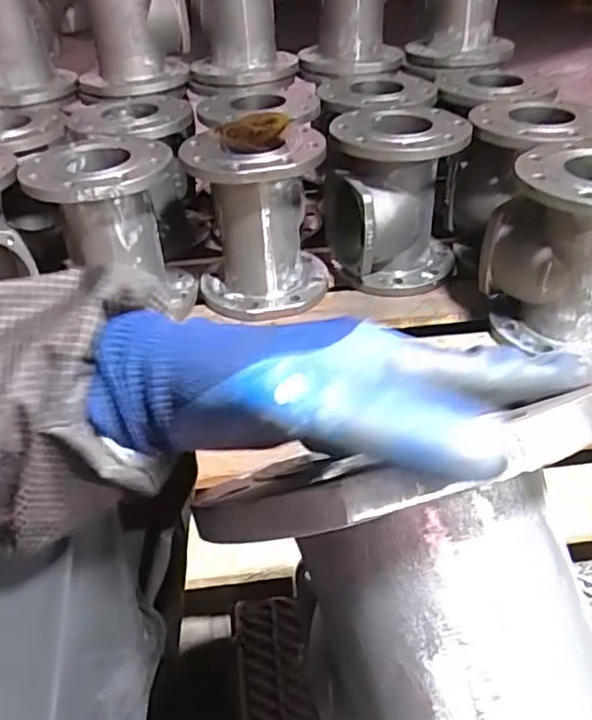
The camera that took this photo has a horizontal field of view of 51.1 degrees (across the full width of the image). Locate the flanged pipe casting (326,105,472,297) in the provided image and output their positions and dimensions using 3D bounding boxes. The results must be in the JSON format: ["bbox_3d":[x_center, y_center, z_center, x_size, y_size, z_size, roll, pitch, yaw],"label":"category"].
[{"bbox_3d":[0.161,-0.271,1.009,0.200,0.226,0.215,1,38,5],"label":"flanged pipe casting"}]

